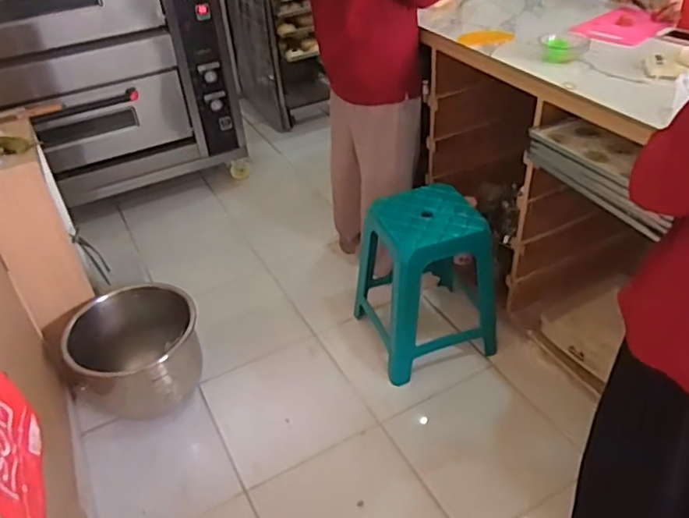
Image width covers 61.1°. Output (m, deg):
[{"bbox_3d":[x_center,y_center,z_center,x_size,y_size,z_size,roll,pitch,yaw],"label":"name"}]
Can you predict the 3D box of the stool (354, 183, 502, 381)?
[{"bbox_3d":[0.233,0.050,1.782,0.332,0.468,0.347,-16,40,-14],"label":"stool"}]

